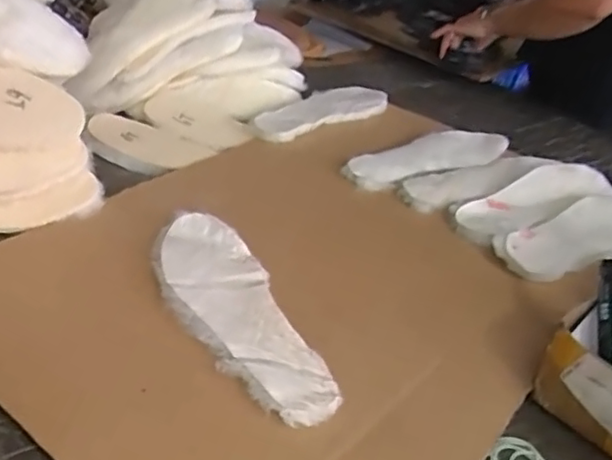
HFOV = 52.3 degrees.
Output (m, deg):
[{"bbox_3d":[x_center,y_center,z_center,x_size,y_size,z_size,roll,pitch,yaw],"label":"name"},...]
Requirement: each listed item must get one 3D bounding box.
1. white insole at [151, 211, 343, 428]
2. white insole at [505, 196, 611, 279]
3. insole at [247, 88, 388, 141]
[{"bbox_3d":[-0.069,0.073,0.596,0.099,0.011,0.282,-20,45,-29],"label":"white insole"},{"bbox_3d":[0.357,0.003,0.788,0.259,0.013,0.094,-15,50,-27],"label":"white insole"},{"bbox_3d":[0.021,-0.191,1.011,0.255,0.023,0.091,-21,42,-37],"label":"insole"}]

